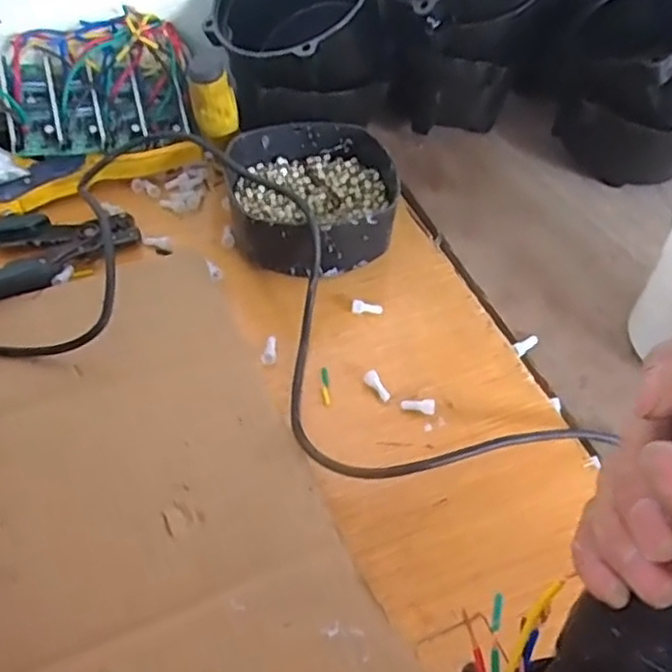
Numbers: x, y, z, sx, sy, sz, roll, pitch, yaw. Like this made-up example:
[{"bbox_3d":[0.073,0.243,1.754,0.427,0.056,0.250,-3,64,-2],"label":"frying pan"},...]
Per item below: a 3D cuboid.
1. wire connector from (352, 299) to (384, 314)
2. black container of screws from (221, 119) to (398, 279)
[{"bbox_3d":[0.021,-0.019,0.461,0.021,0.007,0.008,1,48,-3],"label":"wire connector"},{"bbox_3d":[-0.016,-0.098,0.501,0.117,0.052,0.126,-8,49,-11],"label":"black container of screws"}]

